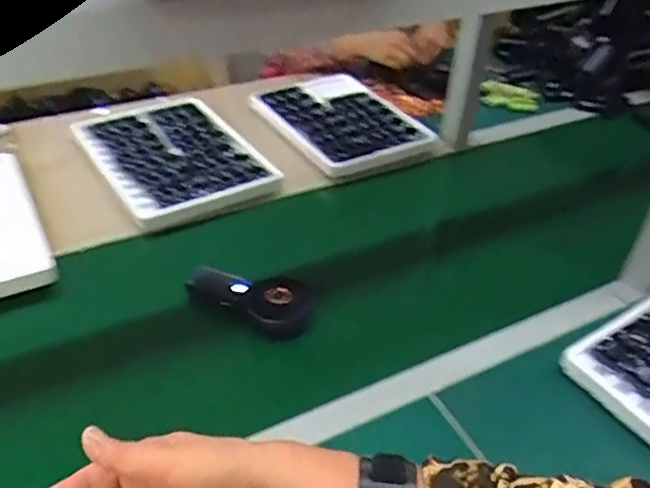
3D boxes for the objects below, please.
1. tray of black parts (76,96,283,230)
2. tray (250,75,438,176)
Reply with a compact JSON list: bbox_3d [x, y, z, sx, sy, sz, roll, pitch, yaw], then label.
[{"bbox_3d":[-0.267,-0.161,1.098,0.233,0.035,0.353,-21,45,-29],"label":"tray of black parts"},{"bbox_3d":[0.025,-0.232,1.182,0.226,0.034,0.309,-22,45,-30],"label":"tray"}]

